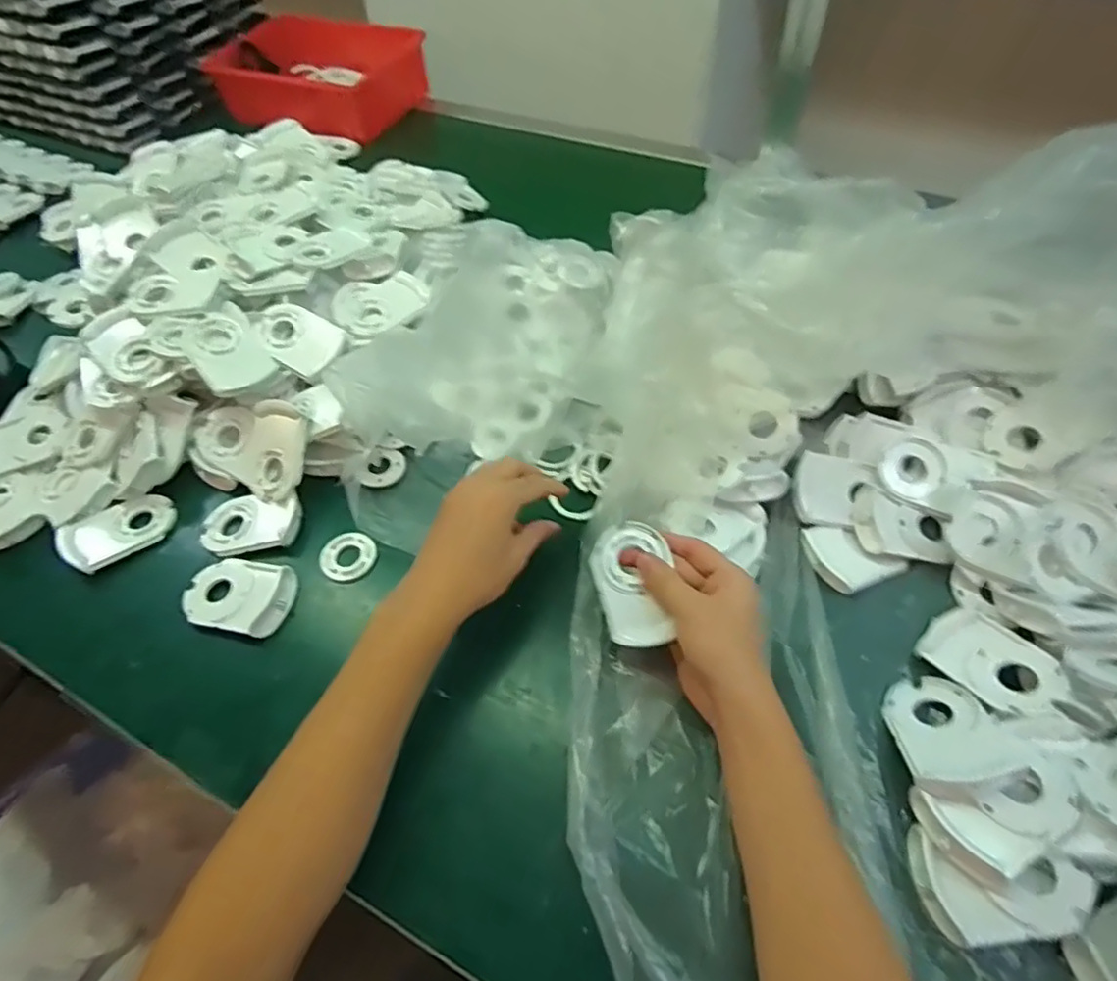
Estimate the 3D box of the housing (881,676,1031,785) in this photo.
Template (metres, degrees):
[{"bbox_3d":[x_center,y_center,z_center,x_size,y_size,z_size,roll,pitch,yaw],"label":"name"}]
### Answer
[{"bbox_3d":[0.243,0.154,0.399,0.059,0.013,0.082,-14,19,7],"label":"housing"}]

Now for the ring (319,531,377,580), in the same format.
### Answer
[{"bbox_3d":[-0.173,0.054,0.518,0.043,0.005,0.042,1,60,-1],"label":"ring"}]

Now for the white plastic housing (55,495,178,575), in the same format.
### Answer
[{"bbox_3d":[-0.376,0.032,0.540,0.052,0.023,0.084,36,64,26],"label":"white plastic housing"}]

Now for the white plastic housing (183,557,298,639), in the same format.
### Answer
[{"bbox_3d":[-0.251,0.080,0.495,0.085,0.016,0.060,10,55,11],"label":"white plastic housing"}]

